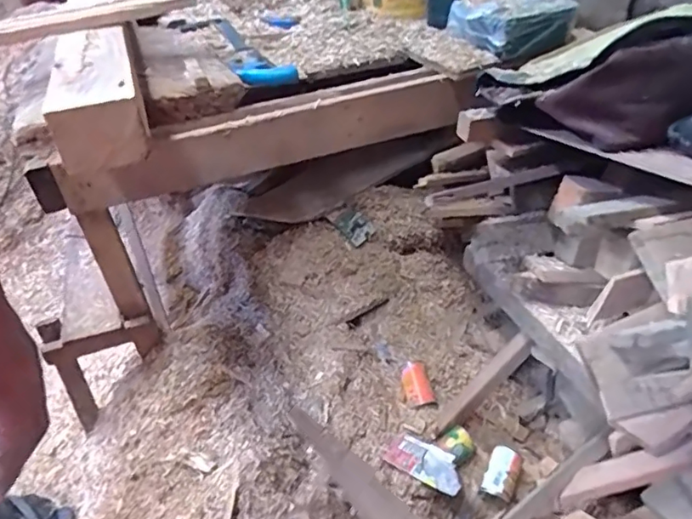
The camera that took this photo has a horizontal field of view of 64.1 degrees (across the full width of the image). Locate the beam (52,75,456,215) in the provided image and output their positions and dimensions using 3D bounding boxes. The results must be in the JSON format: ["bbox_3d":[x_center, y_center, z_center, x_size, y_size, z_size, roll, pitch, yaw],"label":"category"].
[{"bbox_3d":[-0.136,-0.208,0.960,0.678,0.129,0.102,-11,35,-15],"label":"beam"}]

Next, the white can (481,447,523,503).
[{"bbox_3d":[0.261,0.350,0.920,0.047,0.047,0.083,16,37,24],"label":"white can"}]

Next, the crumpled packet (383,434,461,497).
[{"bbox_3d":[0.137,0.339,0.926,0.127,0.018,0.077,21,39,30],"label":"crumpled packet"}]

